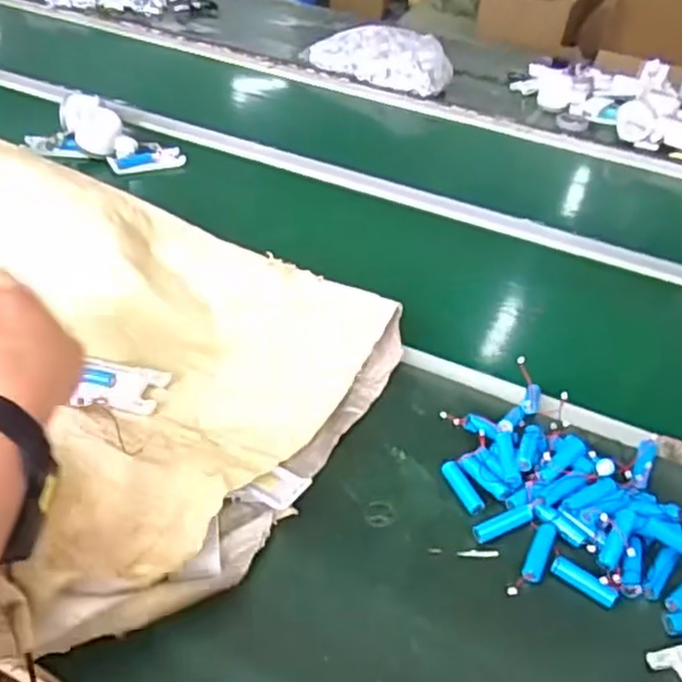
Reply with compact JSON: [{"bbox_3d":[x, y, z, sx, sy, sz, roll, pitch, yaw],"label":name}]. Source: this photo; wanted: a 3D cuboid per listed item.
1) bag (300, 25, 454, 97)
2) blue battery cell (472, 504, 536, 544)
[{"bbox_3d":[0.077,-0.545,1.373,0.282,0.073,0.134,28,43,24],"label":"bag"},{"bbox_3d":[0.133,0.150,0.592,0.053,0.013,0.016,-12,43,-21],"label":"blue battery cell"}]

